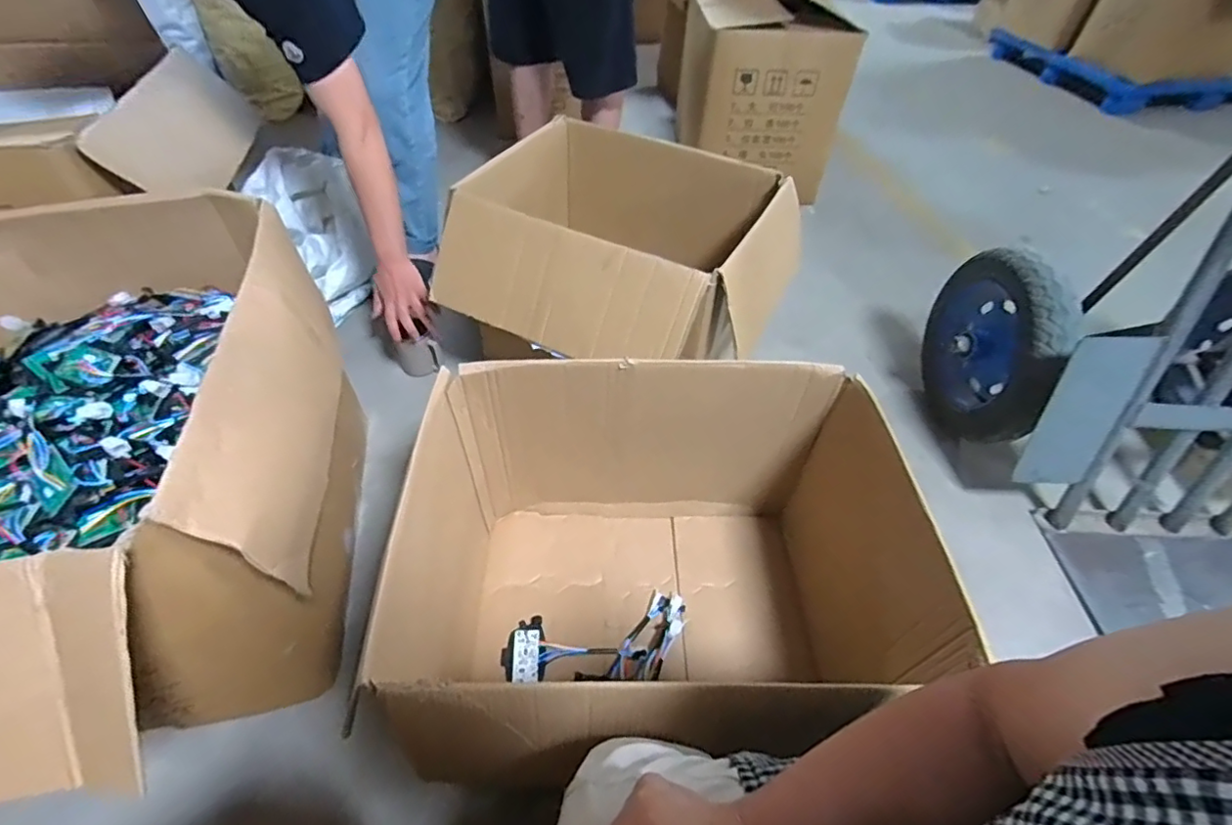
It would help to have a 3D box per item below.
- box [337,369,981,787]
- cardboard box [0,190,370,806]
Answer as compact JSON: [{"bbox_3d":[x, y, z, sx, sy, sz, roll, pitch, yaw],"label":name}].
[{"bbox_3d":[0.048,0.224,0.798,0.598,0.407,0.481,0,48,-4],"label":"box"},{"bbox_3d":[-0.669,0.089,0.764,0.522,0.414,0.780,-7,49,-11],"label":"cardboard box"}]

